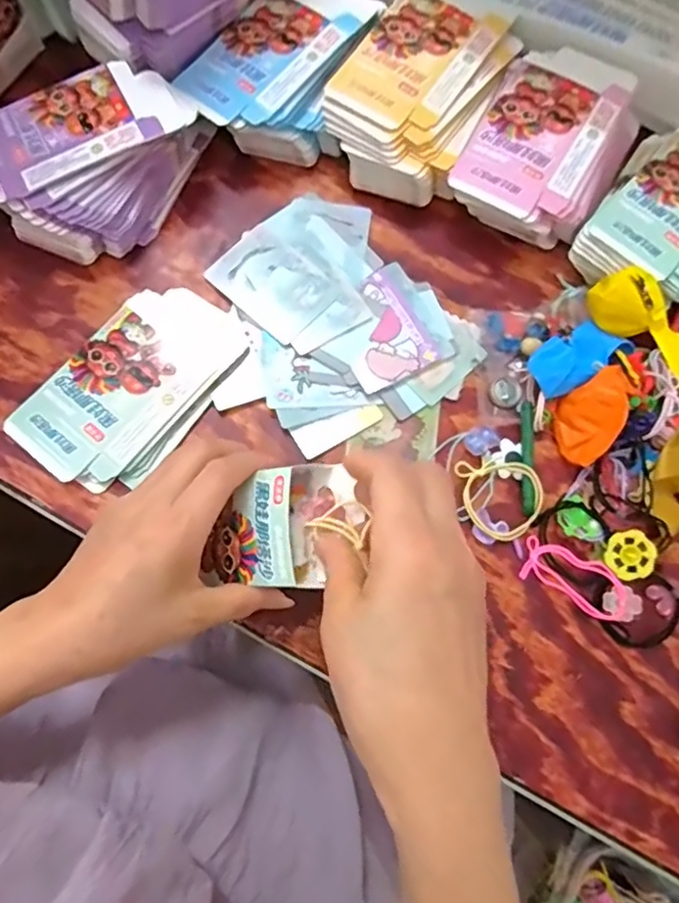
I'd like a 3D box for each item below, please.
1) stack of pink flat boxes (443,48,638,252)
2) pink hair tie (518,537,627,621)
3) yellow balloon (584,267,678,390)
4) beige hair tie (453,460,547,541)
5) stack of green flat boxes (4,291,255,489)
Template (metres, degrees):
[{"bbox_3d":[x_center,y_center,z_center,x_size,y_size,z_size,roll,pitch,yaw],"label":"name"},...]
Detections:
[{"bbox_3d":[0.158,-0.229,0.449,0.109,0.043,0.149,29,78,5],"label":"stack of pink flat boxes"},{"bbox_3d":[0.157,0.085,0.392,0.071,0.011,0.031,29,78,5],"label":"pink hair tie"},{"bbox_3d":[0.221,-0.084,0.413,0.107,0.031,0.037,39,79,-12],"label":"yellow balloon"},{"bbox_3d":[0.111,0.033,0.403,0.059,0.010,0.055,0,77,-1],"label":"beige hair tie"},{"bbox_3d":[-0.147,-0.049,0.415,0.086,0.013,0.158,39,79,7],"label":"stack of green flat boxes"}]

